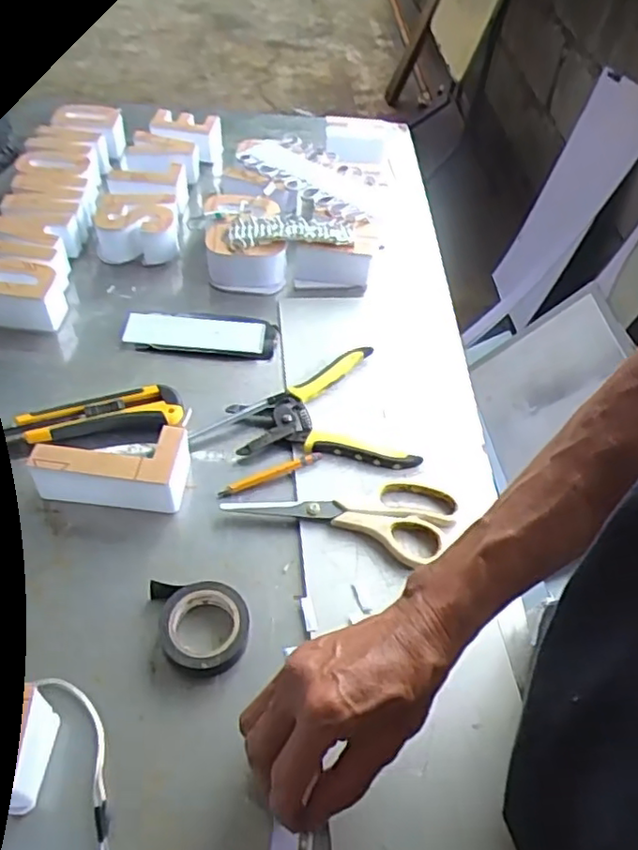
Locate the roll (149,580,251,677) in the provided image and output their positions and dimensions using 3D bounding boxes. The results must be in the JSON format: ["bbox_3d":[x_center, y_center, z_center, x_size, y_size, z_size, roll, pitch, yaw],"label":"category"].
[{"bbox_3d":[-0.081,0.139,0.447,0.059,0.024,0.078,-15,53,-16],"label":"roll"}]

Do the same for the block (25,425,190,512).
[{"bbox_3d":[-0.163,0.033,0.512,0.115,0.051,0.051,5,50,1],"label":"block"}]

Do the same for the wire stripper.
[{"bbox_3d":[0.000,-0.018,0.584,0.155,0.018,0.134,-2,50,-5],"label":"wire stripper"}]

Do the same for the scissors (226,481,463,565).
[{"bbox_3d":[0.019,0.064,0.520,0.174,0.010,0.070,15,51,9],"label":"scissors"}]

